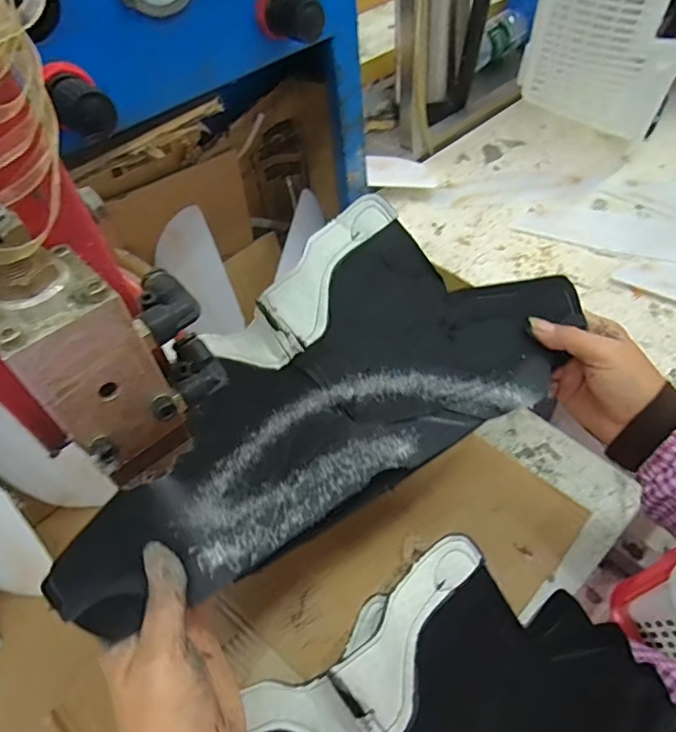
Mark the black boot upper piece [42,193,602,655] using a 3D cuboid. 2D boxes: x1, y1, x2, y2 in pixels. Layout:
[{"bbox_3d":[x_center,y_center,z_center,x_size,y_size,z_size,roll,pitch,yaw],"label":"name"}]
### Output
[{"bbox_3d":[-0.010,0.007,0.373,0.391,0.073,0.179,-29,54,-17],"label":"black boot upper piece"}]

